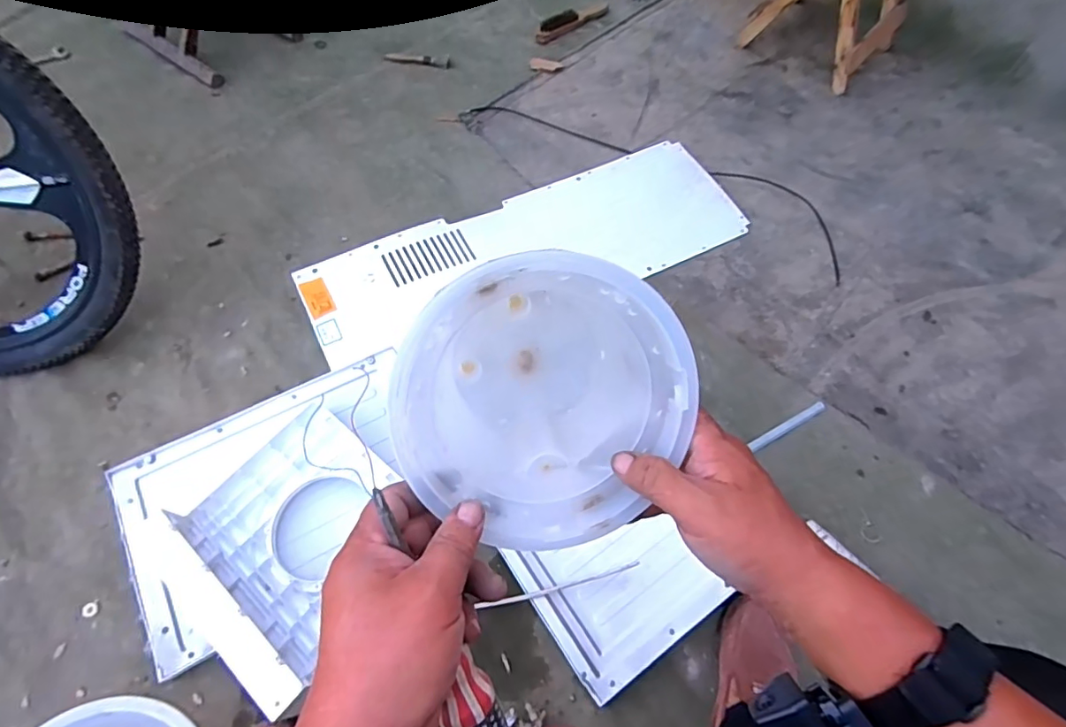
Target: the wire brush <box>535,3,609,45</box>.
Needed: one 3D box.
[{"bbox_3d":[0.103,-0.867,1.303,0.249,0.044,0.034,-36,70,-19],"label":"wire brush"}]

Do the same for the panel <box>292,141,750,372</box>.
[{"bbox_3d":[0.002,-0.227,0.977,0.839,0.027,0.270,-23,66,-14],"label":"panel"}]

